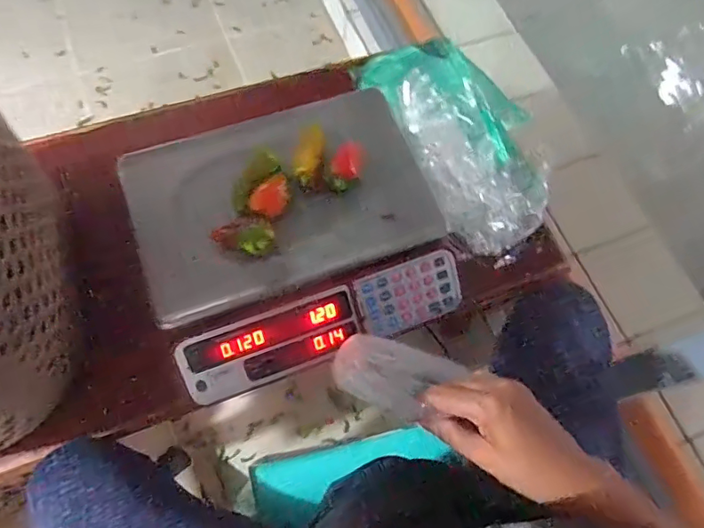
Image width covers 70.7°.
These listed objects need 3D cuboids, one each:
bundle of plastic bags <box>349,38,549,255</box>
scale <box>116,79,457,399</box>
[{"bbox_3d":[0.144,-0.191,0.685,0.163,0.104,0.353,-18,70,-10],"label":"bundle of plastic bags"},{"bbox_3d":[-0.065,-0.031,0.572,0.327,0.119,0.261,-19,71,-10],"label":"scale"}]

